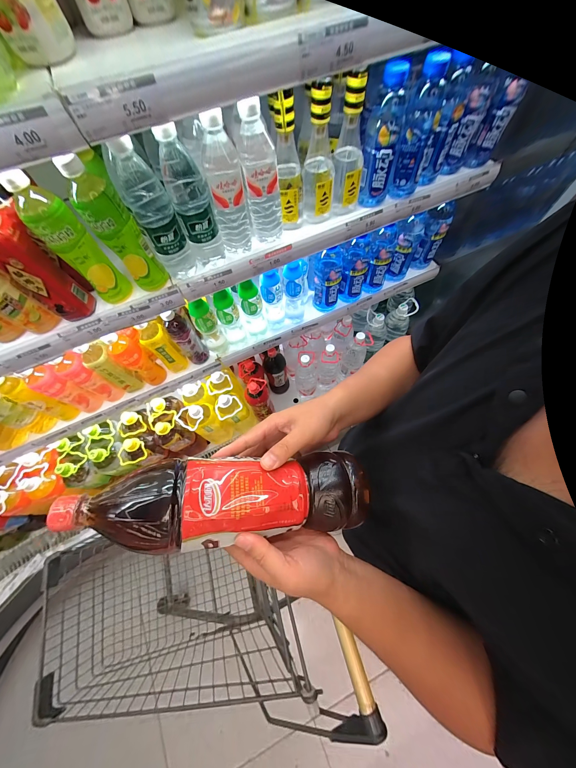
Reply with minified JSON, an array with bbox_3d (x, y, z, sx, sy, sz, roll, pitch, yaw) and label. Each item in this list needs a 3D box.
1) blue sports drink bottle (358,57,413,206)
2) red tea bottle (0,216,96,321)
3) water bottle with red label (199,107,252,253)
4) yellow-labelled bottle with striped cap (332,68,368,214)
[{"bbox_3d":[0.185,-0.470,0.493,0.068,0.202,0.058,13,65,10],"label":"blue sports drink bottle"},{"bbox_3d":[-0.428,-0.195,0.415,0.063,0.200,0.075,37,71,19],"label":"red tea bottle"},{"bbox_3d":[-0.109,-0.342,0.447,0.060,0.210,0.055,-10,64,-1],"label":"water bottle with red label"},{"bbox_3d":[0.122,-0.461,0.497,0.060,0.202,0.071,8,65,8],"label":"yellow-labelled bottle with striped cap"}]

